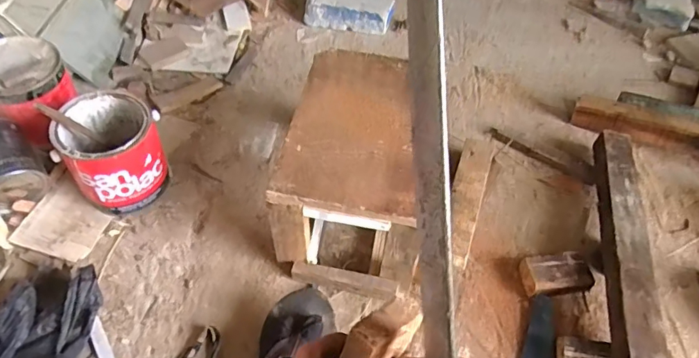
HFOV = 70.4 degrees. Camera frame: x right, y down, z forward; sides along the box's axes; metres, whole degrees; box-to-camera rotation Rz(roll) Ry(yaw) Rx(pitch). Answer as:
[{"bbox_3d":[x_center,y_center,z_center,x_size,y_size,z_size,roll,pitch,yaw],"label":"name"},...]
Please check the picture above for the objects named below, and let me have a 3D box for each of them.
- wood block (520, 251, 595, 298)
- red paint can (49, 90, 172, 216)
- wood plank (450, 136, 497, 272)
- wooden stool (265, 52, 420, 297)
[{"bbox_3d":[0.342,0.158,0.821,0.107,0.039,0.065,-2,52,-5],"label":"wood block"},{"bbox_3d":[-0.409,-0.040,0.867,0.151,0.168,0.149,2,52,-2],"label":"red paint can"},{"bbox_3d":[0.202,0.029,0.856,0.056,0.022,0.259,18,53,11],"label":"wood plank"},{"bbox_3d":[0.018,-0.010,0.829,0.223,0.220,0.333,9,52,4],"label":"wooden stool"}]

